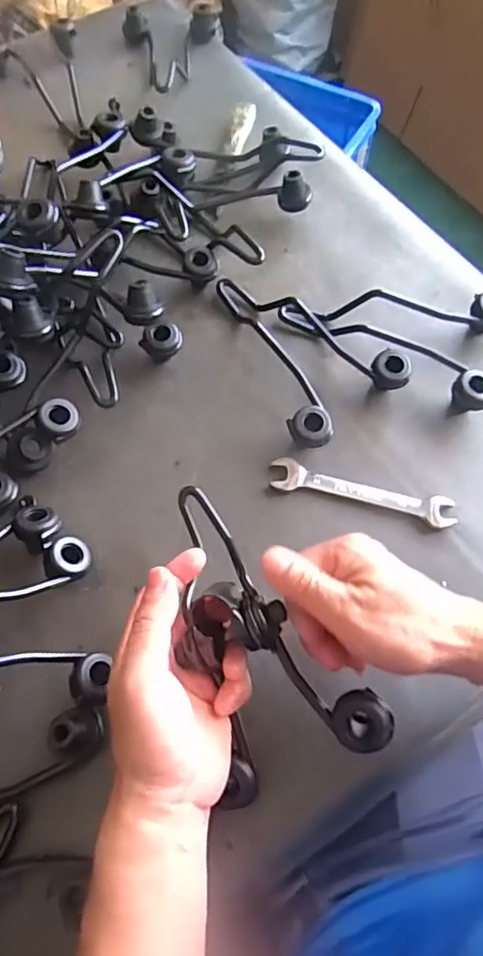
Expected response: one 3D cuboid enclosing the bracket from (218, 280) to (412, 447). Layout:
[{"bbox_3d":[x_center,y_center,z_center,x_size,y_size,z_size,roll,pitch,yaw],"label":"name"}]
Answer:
[{"bbox_3d":[0.065,-0.124,0.507,0.117,0.035,0.198,-19,66,-9],"label":"bracket"}]

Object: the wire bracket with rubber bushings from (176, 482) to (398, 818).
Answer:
[{"bbox_3d":[0.011,0.085,0.359,0.103,0.061,0.191,-15,65,-7],"label":"wire bracket with rubber bushings"}]

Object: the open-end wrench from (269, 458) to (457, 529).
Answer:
[{"bbox_3d":[0.095,0.011,0.453,0.141,0.007,0.023,14,65,7],"label":"open-end wrench"}]

